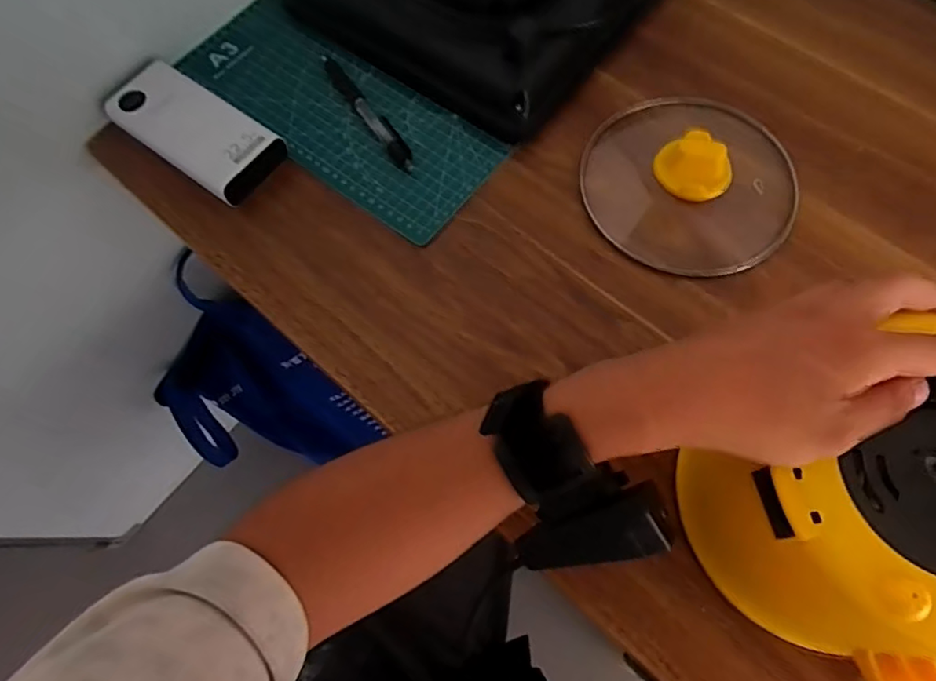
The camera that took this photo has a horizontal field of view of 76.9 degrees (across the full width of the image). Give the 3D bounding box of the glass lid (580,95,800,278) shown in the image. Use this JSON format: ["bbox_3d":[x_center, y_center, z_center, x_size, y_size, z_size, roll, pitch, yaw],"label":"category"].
[{"bbox_3d":[0.167,-0.130,0.439,0.158,0.041,0.159,0,68,2],"label":"glass lid"}]

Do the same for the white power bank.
[{"bbox_3d":[-0.222,-0.171,0.471,0.151,0.029,0.068,35,73,15],"label":"white power bank"}]

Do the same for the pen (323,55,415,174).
[{"bbox_3d":[-0.084,-0.192,0.489,0.016,0.008,0.144,-32,70,-11],"label":"pen"}]

